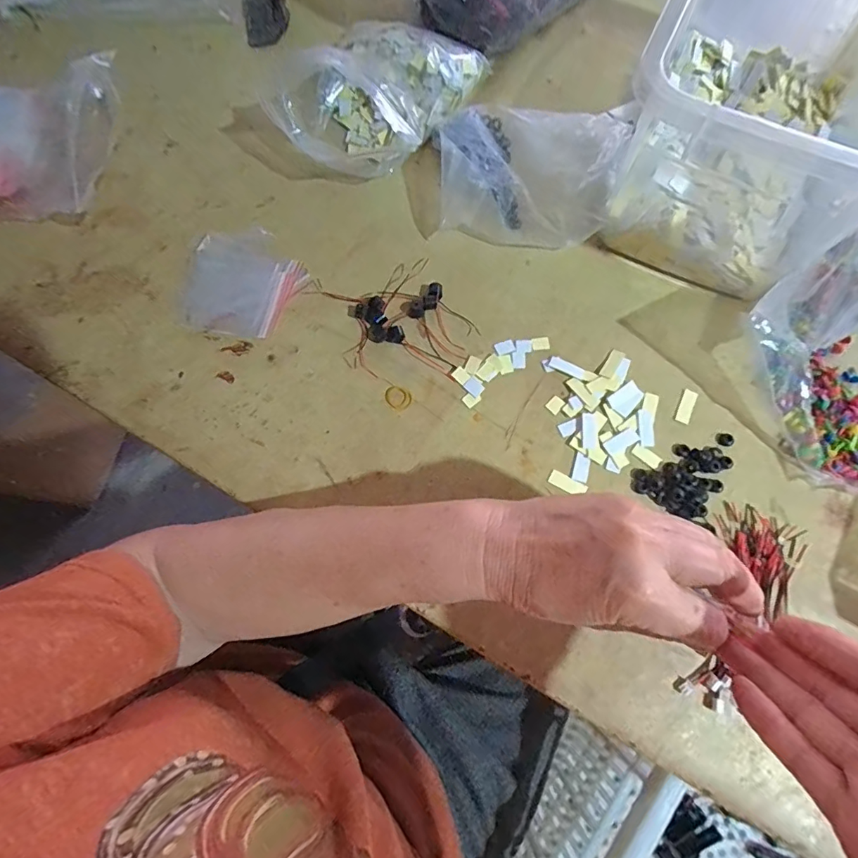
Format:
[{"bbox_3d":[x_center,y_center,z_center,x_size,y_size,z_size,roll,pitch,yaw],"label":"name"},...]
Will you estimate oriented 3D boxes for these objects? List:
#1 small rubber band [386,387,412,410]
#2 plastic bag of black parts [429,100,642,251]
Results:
[{"bbox_3d":[-0.024,-0.024,0.369,0.021,0.004,0.017,22,76,7],"label":"small rubber band"},{"bbox_3d":[0.083,-0.221,0.396,0.152,0.055,0.123,8,75,4],"label":"plastic bag of black parts"}]

